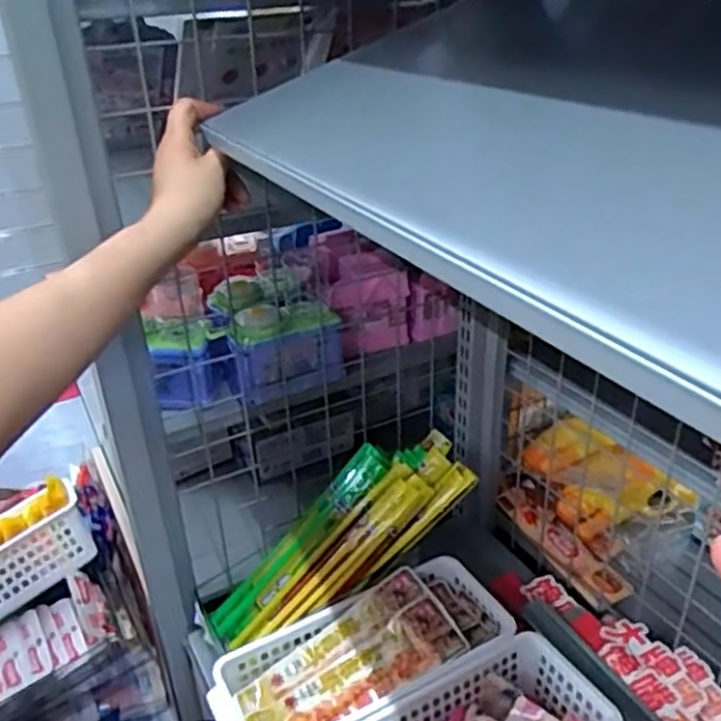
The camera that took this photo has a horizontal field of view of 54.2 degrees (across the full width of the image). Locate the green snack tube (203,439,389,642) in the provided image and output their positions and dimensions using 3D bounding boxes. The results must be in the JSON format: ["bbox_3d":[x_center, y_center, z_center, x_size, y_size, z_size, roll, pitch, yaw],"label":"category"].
[{"bbox_3d":[-0.067,0.204,0.793,0.265,0.021,0.041,-47,39,-1],"label":"green snack tube"}]

